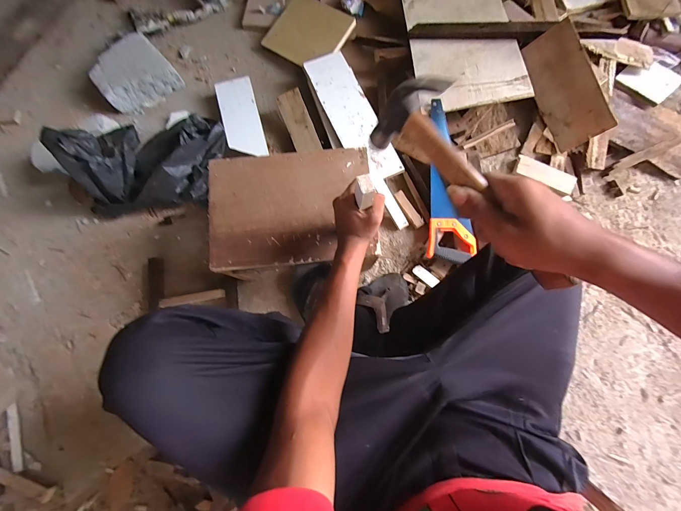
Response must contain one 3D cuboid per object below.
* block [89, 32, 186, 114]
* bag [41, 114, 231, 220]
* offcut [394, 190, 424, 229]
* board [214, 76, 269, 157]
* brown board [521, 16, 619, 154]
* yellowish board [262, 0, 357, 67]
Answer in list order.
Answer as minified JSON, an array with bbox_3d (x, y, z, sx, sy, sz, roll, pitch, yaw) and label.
[{"bbox_3d":[-0.604,-0.526,0.846,0.202,0.071,0.192,-41,82,-6],"label":"block"},{"bbox_3d":[-0.470,-0.236,0.715,0.357,0.196,0.181,-10,78,-1],"label":"bag"},{"bbox_3d":[0.182,-0.123,0.773,0.028,0.019,0.110,-31,81,-5],"label":"offcut"},{"bbox_3d":[-0.277,-0.383,0.806,0.101,0.018,0.241,-15,82,-4],"label":"board"},{"bbox_3d":[0.563,-0.418,0.729,0.024,0.118,0.281,-37,98,-44],"label":"brown board"},{"bbox_3d":[-0.097,-0.663,0.859,0.228,0.023,0.187,35,95,10],"label":"yellowish board"}]

